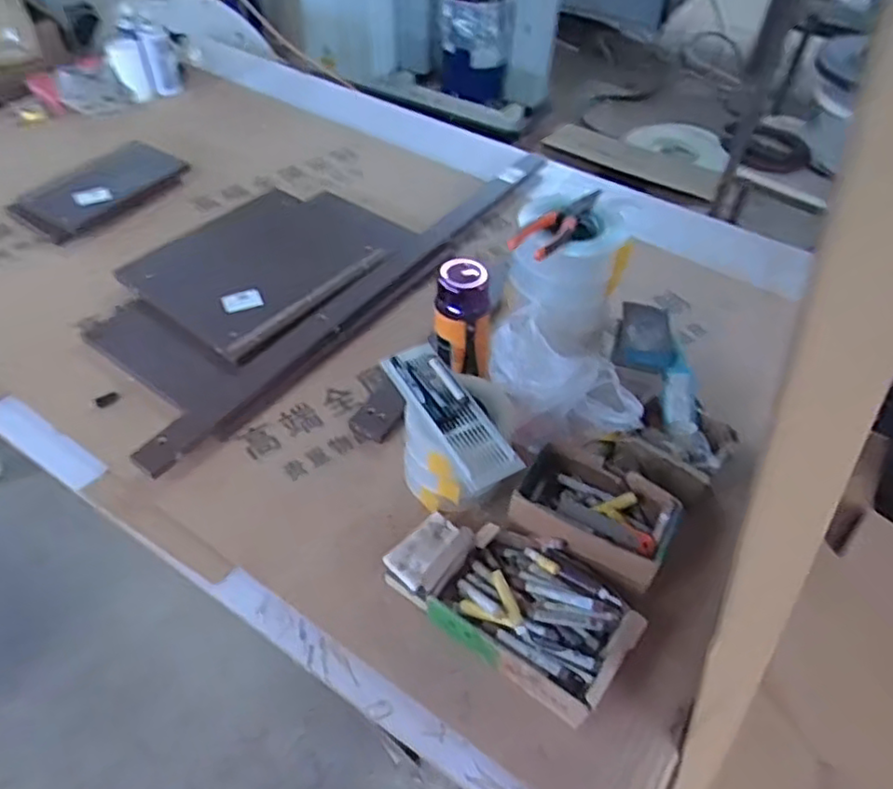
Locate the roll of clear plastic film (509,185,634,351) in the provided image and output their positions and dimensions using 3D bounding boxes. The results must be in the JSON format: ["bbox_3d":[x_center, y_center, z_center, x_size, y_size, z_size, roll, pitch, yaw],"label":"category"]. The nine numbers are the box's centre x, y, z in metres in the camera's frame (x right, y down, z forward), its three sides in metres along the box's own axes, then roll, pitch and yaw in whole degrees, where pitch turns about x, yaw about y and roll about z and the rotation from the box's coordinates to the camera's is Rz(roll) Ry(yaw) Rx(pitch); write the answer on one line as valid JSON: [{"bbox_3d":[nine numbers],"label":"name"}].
[{"bbox_3d":[0.154,-0.164,0.897,0.139,0.182,0.115,-16,51,-16],"label":"roll of clear plastic film"}]

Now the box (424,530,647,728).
[{"bbox_3d":[0.110,0.264,0.791,0.209,0.070,0.157,29,54,21],"label":"box"}]

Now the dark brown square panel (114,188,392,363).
[{"bbox_3d":[-0.349,-0.251,1.214,0.351,0.028,0.386,32,53,24],"label":"dark brown square panel"}]

